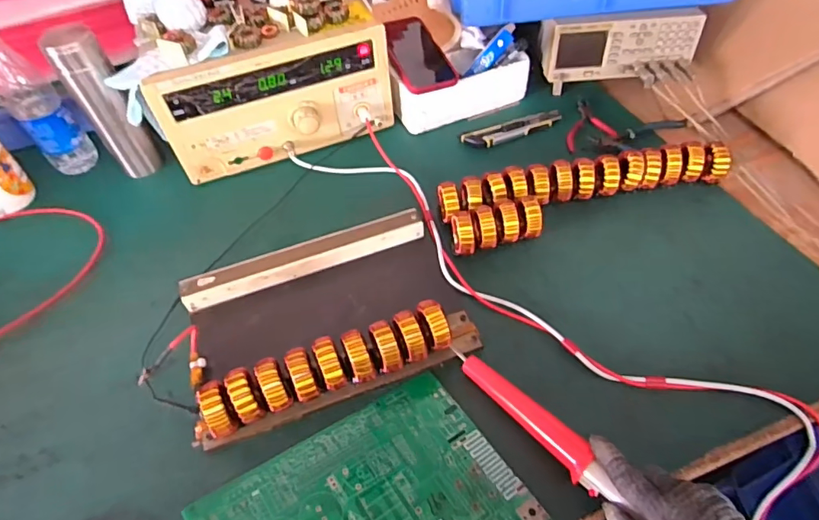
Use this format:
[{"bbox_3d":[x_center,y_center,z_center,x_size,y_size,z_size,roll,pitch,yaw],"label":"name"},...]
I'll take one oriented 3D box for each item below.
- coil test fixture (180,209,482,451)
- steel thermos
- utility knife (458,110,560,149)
[{"bbox_3d":[-0.094,0.057,0.543,0.299,0.071,0.197,-19,53,-11],"label":"coil test fixture"},{"bbox_3d":[-0.413,-0.207,0.677,0.060,0.205,0.058,-31,56,-19],"label":"steel thermos"},{"bbox_3d":[0.161,-0.204,0.762,0.163,0.013,0.040,-20,54,-11],"label":"utility knife"}]

